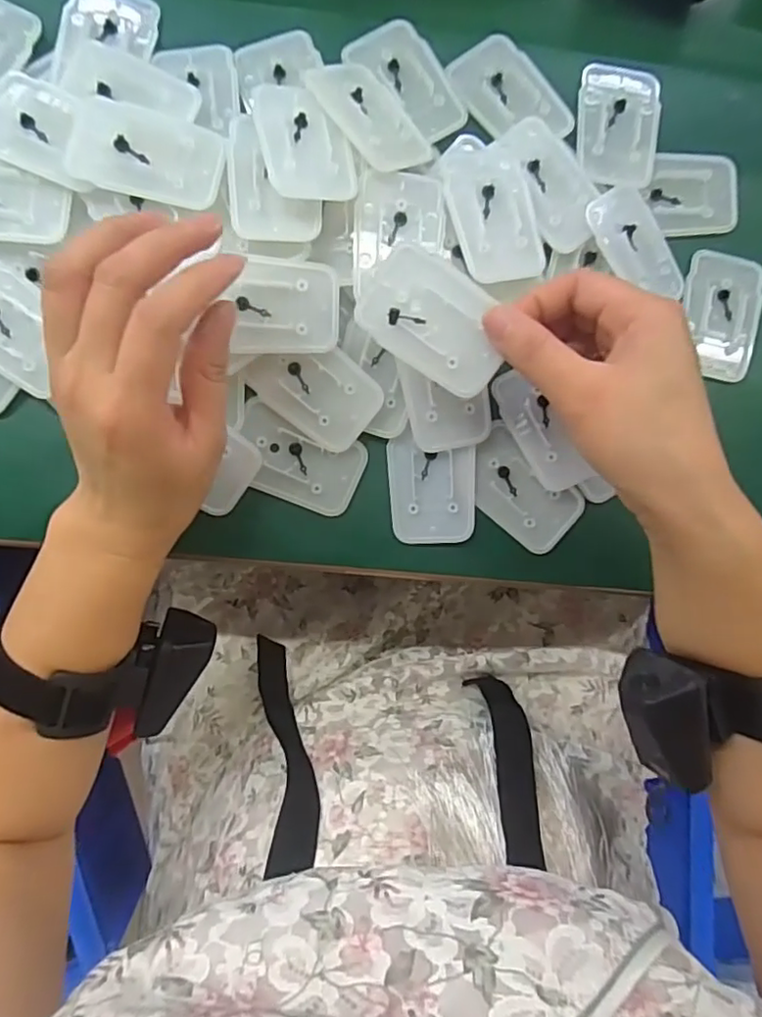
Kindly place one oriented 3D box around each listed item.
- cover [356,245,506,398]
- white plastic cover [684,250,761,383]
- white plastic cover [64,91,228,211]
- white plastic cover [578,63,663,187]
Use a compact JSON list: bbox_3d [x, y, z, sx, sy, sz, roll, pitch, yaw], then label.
[{"bbox_3d":[0.025,-0.085,0.271,0.068,0.004,0.045,36,110,0],"label":"cover"},{"bbox_3d":[0.190,-0.107,0.335,0.044,0.008,0.065,11,86,-4],"label":"white plastic cover"},{"bbox_3d":[-0.112,-0.168,0.287,0.070,0.013,0.044,14,86,-4],"label":"white plastic cover"},{"bbox_3d":[0.131,-0.212,0.331,0.046,0.006,0.072,3,87,-5],"label":"white plastic cover"}]

